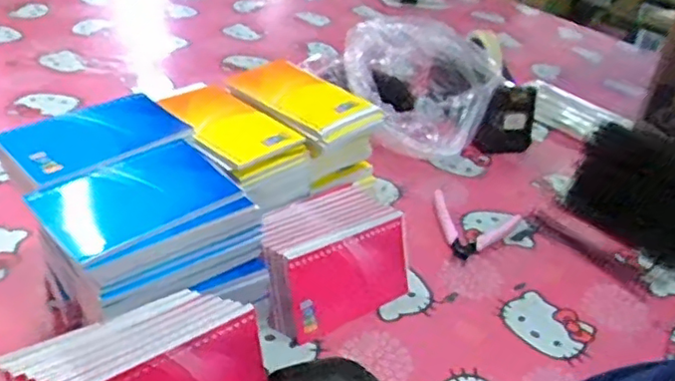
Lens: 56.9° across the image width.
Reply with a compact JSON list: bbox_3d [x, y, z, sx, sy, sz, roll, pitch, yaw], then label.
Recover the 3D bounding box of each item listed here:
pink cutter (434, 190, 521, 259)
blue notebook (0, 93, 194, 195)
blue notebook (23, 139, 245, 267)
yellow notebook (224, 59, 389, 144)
[{"bbox_3d":[0.144,0.042,0.699,0.099,0.008,0.110,20,35,18],"label":"pink cutter"},{"bbox_3d":[-0.194,-0.042,0.496,0.080,0.013,0.138,31,40,32],"label":"blue notebook"},{"bbox_3d":[-0.145,0.005,0.457,0.128,0.009,0.080,-30,61,-33],"label":"blue notebook"},{"bbox_3d":[-0.035,-0.092,0.606,0.140,0.011,0.087,30,43,24],"label":"yellow notebook"}]

